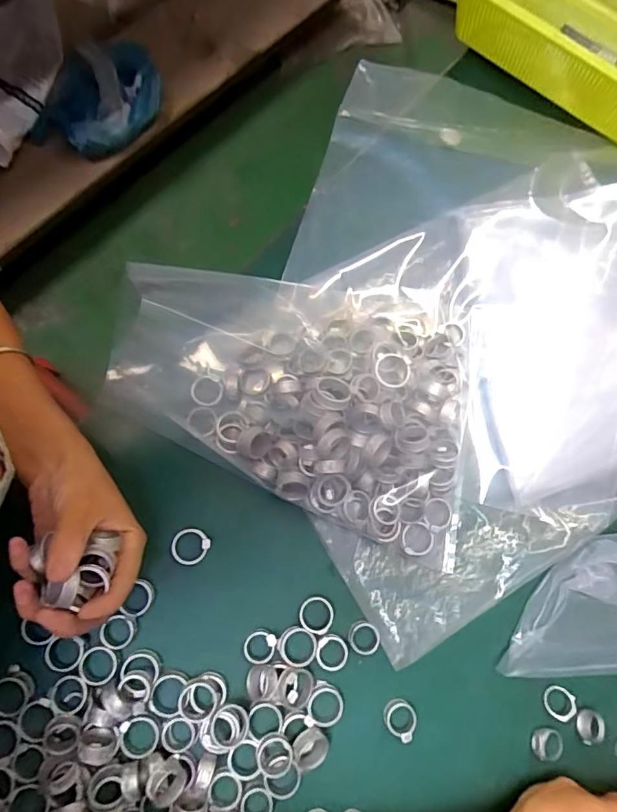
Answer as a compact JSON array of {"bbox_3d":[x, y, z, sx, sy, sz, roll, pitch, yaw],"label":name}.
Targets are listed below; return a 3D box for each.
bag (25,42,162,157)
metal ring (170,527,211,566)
[{"bbox_3d":[-0.425,-0.589,0.982,0.278,0.105,0.166,-21,80,-9],"label":"bag"},{"bbox_3d":[-0.090,0.106,0.374,0.026,0.005,0.027,1,77,-5],"label":"metal ring"}]

